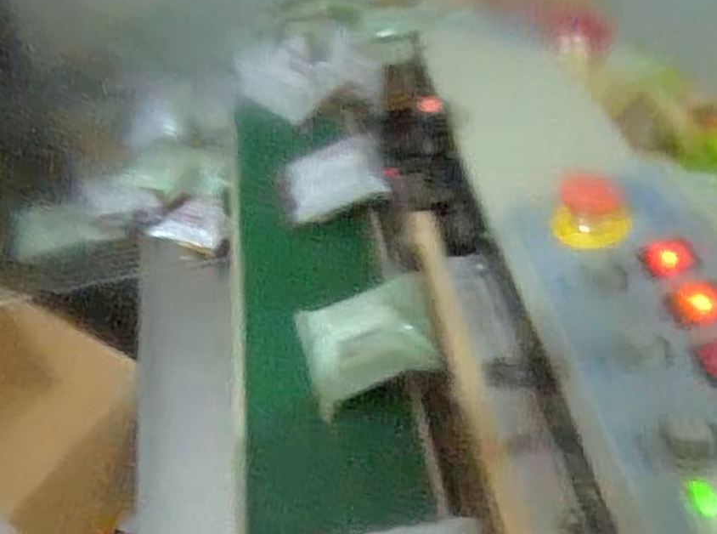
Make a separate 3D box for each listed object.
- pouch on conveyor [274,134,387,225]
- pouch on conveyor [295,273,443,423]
[{"bbox_3d":[-0.030,-0.095,0.735,0.123,0.025,0.079,-19,72,21],"label":"pouch on conveyor"},{"bbox_3d":[0.007,0.058,0.549,0.111,0.024,0.089,-21,55,8],"label":"pouch on conveyor"}]

